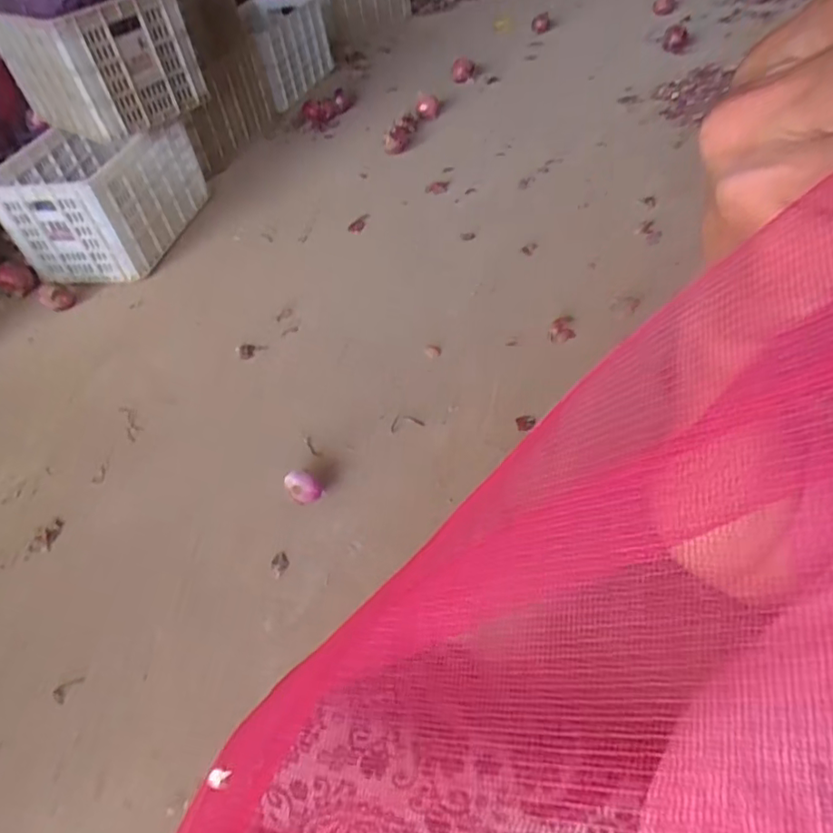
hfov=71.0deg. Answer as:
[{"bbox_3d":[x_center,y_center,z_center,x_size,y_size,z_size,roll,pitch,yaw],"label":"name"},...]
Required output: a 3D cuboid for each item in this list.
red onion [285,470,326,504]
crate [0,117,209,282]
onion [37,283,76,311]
[{"bbox_3d":[-0.198,0.125,1.027,0.061,0.052,0.053,-24,48,-13],"label":"red onion"},{"bbox_3d":[-0.878,-0.622,1.662,0.376,0.279,0.455,2,48,11],"label":"crate"},{"bbox_3d":[-0.947,-0.314,1.531,0.052,0.066,0.063,-5,47,4],"label":"onion"}]

